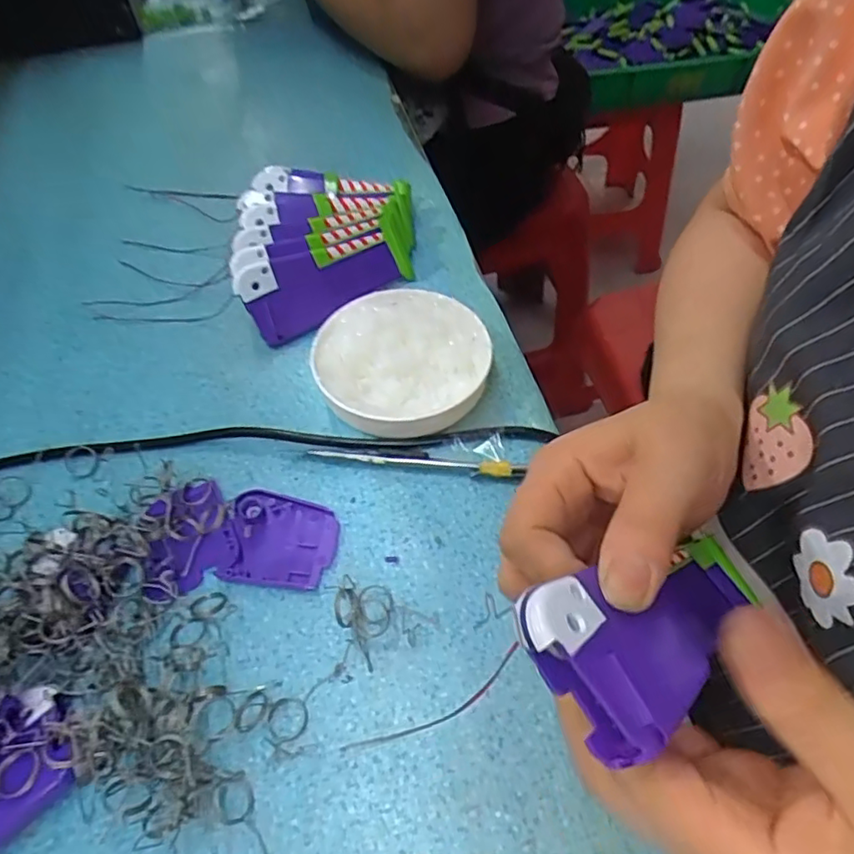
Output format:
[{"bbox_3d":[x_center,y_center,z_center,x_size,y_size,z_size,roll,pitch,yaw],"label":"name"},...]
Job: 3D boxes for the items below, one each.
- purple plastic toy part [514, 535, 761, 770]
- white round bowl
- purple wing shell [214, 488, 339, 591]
[{"bbox_3d":[0.079,0.069,0.205,0.115,0.019,0.049,-3,45,-42],"label":"purple plastic toy part"},{"bbox_3d":[-0.015,-0.041,0.373,0.103,0.031,0.098,-13,55,-7],"label":"white round bowl"},{"bbox_3d":[-0.079,0.060,0.319,0.059,0.010,0.050,7,55,7],"label":"purple wing shell"}]

